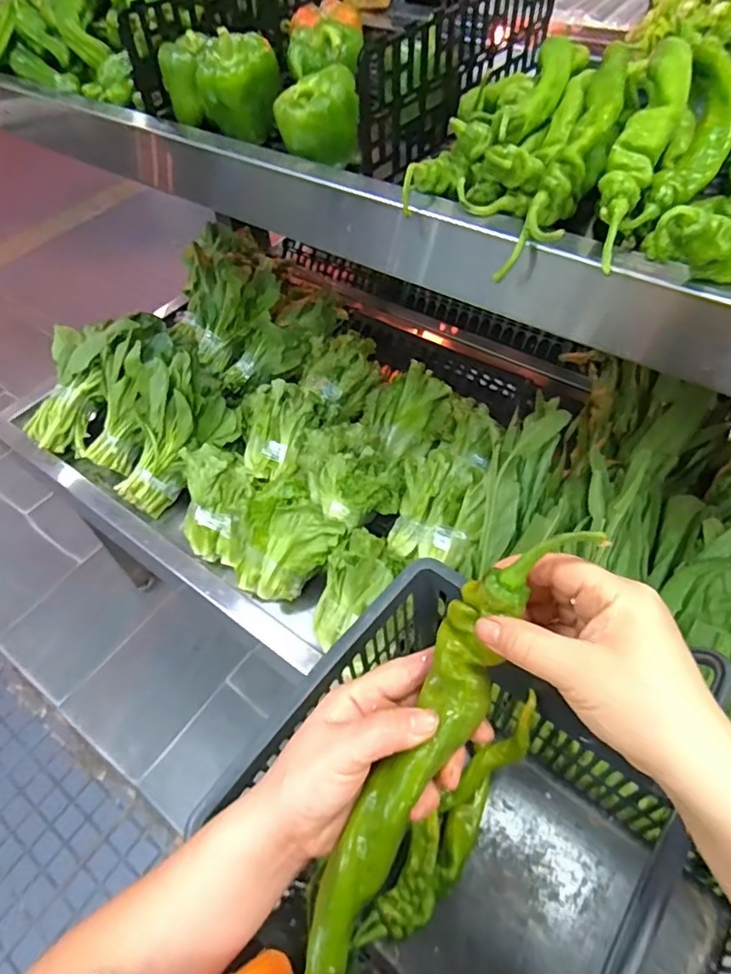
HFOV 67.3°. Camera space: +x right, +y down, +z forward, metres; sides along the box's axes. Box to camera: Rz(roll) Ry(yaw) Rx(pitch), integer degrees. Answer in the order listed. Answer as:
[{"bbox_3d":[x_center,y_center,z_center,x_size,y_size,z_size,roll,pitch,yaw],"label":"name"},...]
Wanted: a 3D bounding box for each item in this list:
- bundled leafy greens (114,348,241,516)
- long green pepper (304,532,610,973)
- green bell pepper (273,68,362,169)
[{"bbox_3d":[-0.304,-0.071,0.893,0.121,0.080,0.252,41,105,29],"label":"bundled leafy greens"},{"bbox_3d":[0.030,0.148,0.283,0.048,0.038,0.287,25,84,21],"label":"long green pepper"},{"bbox_3d":[-0.047,-0.357,0.530,0.074,0.065,0.074,-7,52,-2],"label":"green bell pepper"}]

